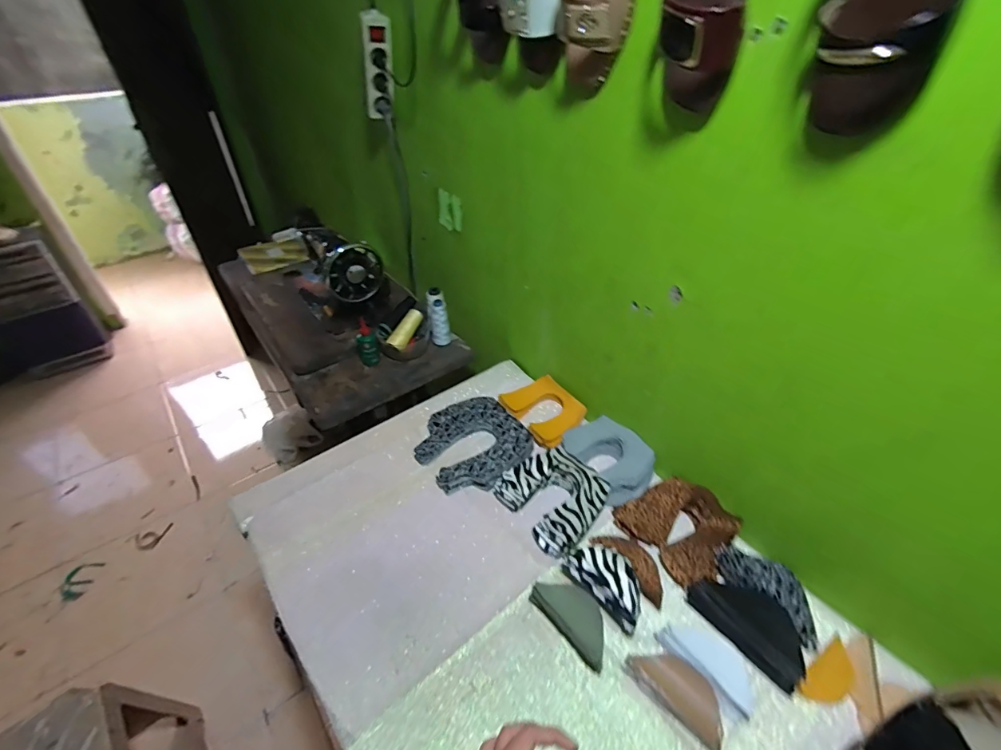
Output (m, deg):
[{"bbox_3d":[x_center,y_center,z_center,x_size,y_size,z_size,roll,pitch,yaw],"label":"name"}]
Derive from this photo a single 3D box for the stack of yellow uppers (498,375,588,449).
[{"bbox_3d":[0.085,0.065,0.916,0.122,0.032,0.164,-28,48,-30],"label":"stack of yellow uppers"}]

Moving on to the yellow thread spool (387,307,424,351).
[{"bbox_3d":[-0.223,-0.109,1.082,0.034,0.037,0.111,21,67,23],"label":"yellow thread spool"}]

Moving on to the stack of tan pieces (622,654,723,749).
[{"bbox_3d":[0.219,0.383,0.559,0.122,0.017,0.058,30,49,31],"label":"stack of tan pieces"}]

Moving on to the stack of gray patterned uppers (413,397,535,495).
[{"bbox_3d":[-0.054,0.127,0.860,0.189,0.037,0.197,-29,48,-30],"label":"stack of gray patterned uppers"}]

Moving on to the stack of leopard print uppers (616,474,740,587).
[{"bbox_3d":[0.280,0.230,0.714,0.139,0.048,0.158,-24,46,-26],"label":"stack of leopard print uppers"}]

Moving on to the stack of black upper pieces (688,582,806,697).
[{"bbox_3d":[0.335,0.326,0.608,0.076,0.029,0.146,-25,46,-27],"label":"stack of black upper pieces"}]

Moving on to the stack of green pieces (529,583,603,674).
[{"bbox_3d":[0.101,0.326,0.615,0.058,0.041,0.118,-26,46,-27],"label":"stack of green pieces"}]

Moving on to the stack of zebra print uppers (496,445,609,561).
[{"bbox_3d":[0.093,0.200,0.763,0.152,0.048,0.164,-28,48,-29],"label":"stack of zebra print uppers"}]

